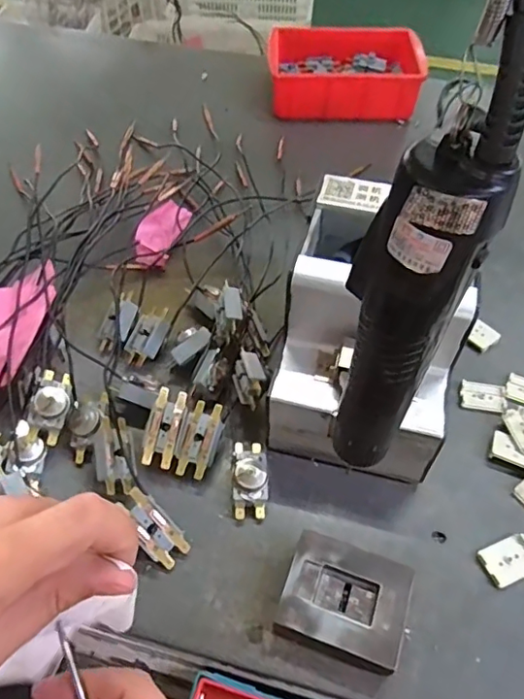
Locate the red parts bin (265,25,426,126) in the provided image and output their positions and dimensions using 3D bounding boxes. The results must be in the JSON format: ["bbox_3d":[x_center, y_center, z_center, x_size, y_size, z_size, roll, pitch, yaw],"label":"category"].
[{"bbox_3d":[0.110,-0.379,0.750,0.201,0.060,0.135,1,53,0],"label":"red parts bin"}]

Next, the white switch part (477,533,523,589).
[{"bbox_3d":[0.180,0.153,0.399,0.041,0.005,0.028,-18,55,-14],"label":"white switch part"}]

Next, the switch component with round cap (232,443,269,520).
[{"bbox_3d":[-0.009,0.100,0.427,0.026,0.027,0.059,1,53,0],"label":"switch component with round cap"}]

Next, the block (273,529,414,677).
[{"bbox_3d":[0.056,0.171,0.373,0.079,0.027,0.068,16,55,11],"label":"block"}]

